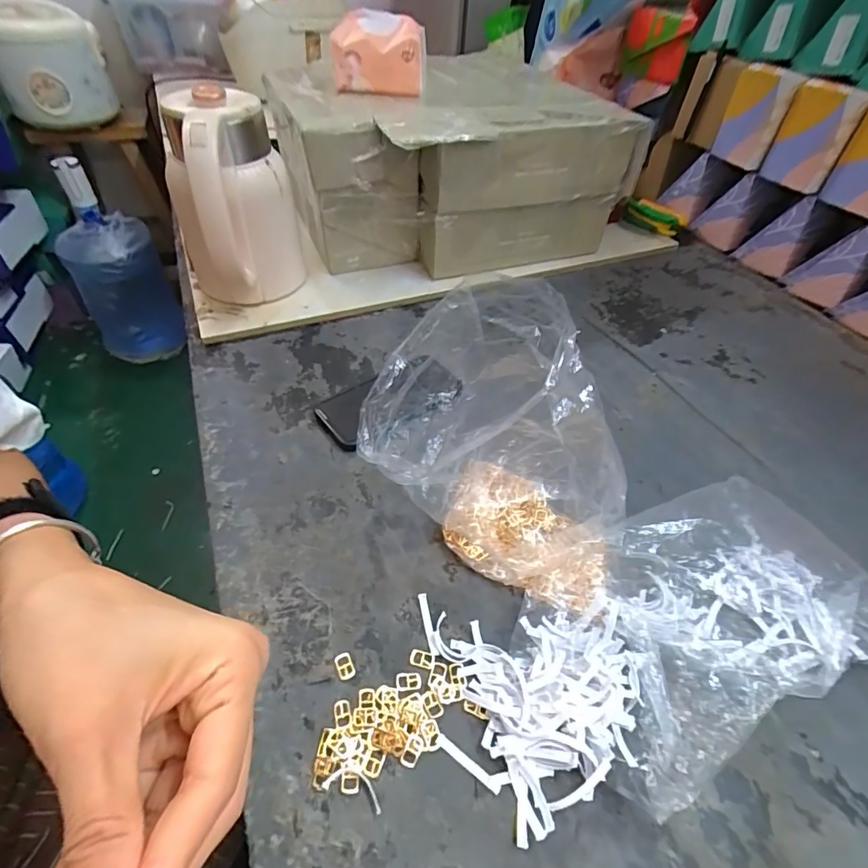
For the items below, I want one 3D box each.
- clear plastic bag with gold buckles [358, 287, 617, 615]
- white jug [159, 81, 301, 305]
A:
[{"bbox_3d":[0.054,0.018,0.351,0.195,0.220,0.112,10,47,7],"label":"clear plastic bag with gold buckles"},{"bbox_3d":[-0.243,-0.269,0.587,0.137,0.240,0.146,-24,52,-23],"label":"white jug"}]

